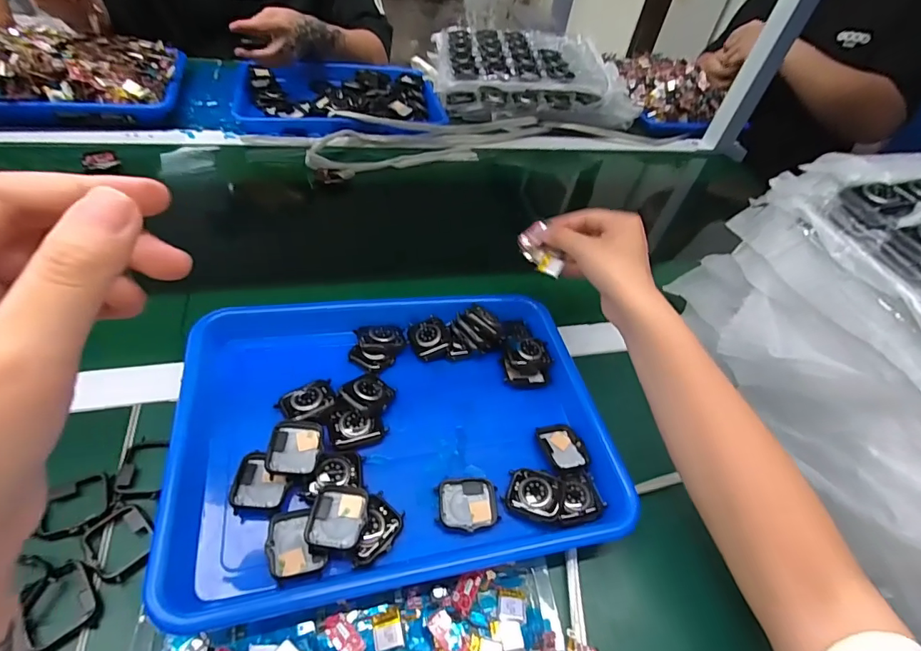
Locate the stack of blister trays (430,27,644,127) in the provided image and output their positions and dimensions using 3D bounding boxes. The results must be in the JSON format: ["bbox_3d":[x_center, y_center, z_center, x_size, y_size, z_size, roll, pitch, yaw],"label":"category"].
[{"bbox_3d":[0.132,-0.465,0.848,0.347,0.065,0.270,1,47,-10],"label":"stack of blister trays"}]

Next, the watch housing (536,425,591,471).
[{"bbox_3d":[0.084,0.099,0.380,0.036,0.009,0.040,-9,52,-12],"label":"watch housing"}]

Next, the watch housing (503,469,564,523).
[{"bbox_3d":[0.056,0.127,0.348,0.040,0.011,0.033,15,51,7],"label":"watch housing"}]

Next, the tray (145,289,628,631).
[{"bbox_3d":[-0.049,0.071,0.384,0.316,0.066,0.251,-7,52,-11],"label":"tray"}]

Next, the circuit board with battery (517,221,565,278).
[{"bbox_3d":[0.079,-0.069,0.441,0.031,0.018,0.054,-37,70,-1],"label":"circuit board with battery"}]

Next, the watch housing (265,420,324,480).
[{"bbox_3d":[-0.121,0.090,0.339,0.037,0.010,0.041,13,44,-27],"label":"watch housing"}]

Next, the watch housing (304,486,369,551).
[{"bbox_3d":[-0.082,0.131,0.314,0.037,0.013,0.042,5,50,-2],"label":"watch housing"}]

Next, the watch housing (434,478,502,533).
[{"bbox_3d":[0.005,0.132,0.342,0.045,0.008,0.037,-5,51,-9],"label":"watch housing"}]

